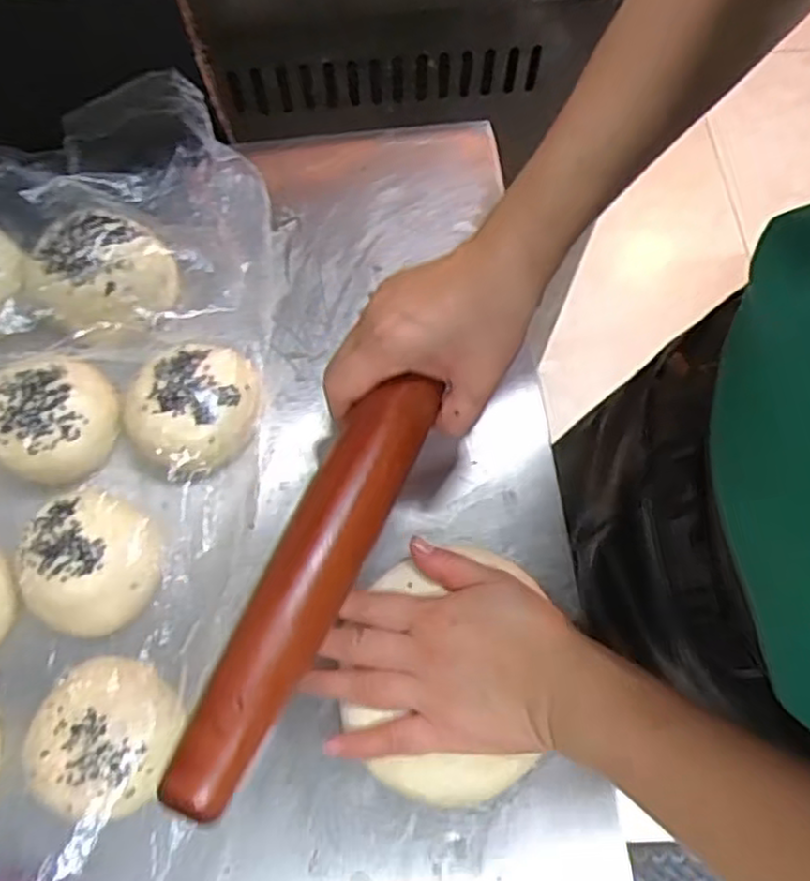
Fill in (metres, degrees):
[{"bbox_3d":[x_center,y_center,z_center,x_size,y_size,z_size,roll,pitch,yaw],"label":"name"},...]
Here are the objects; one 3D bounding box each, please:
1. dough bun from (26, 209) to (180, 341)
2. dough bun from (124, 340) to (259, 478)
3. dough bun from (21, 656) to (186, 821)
[{"bbox_3d":[-0.198,-0.108,0.470,0.081,0.041,0.088,1,71,-2],"label":"dough bun"},{"bbox_3d":[-0.133,-0.019,0.447,0.073,0.040,0.088,37,74,10],"label":"dough bun"},{"bbox_3d":[-0.161,0.162,0.390,0.072,0.037,0.076,1,71,-2],"label":"dough bun"}]

